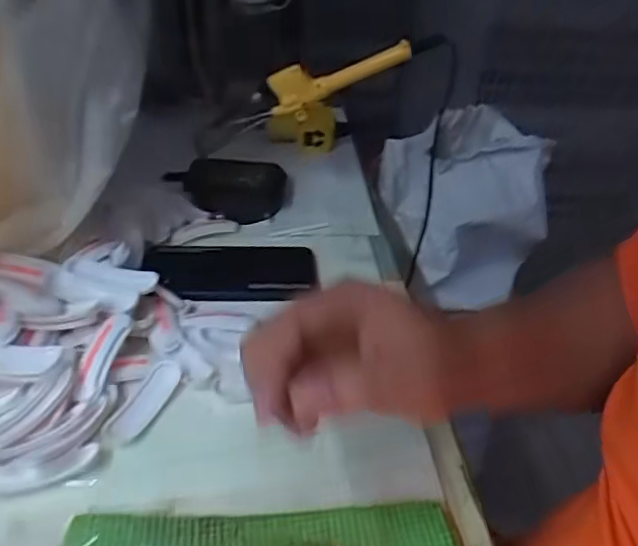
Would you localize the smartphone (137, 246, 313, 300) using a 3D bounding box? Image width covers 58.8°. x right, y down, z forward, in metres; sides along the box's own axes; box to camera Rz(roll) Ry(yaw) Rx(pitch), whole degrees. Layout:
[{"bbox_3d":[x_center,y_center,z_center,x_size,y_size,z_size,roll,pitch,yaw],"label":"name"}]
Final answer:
[{"bbox_3d":[-0.082,-0.004,0.523,0.154,0.013,0.082,-2,37,-9],"label":"smartphone"}]

